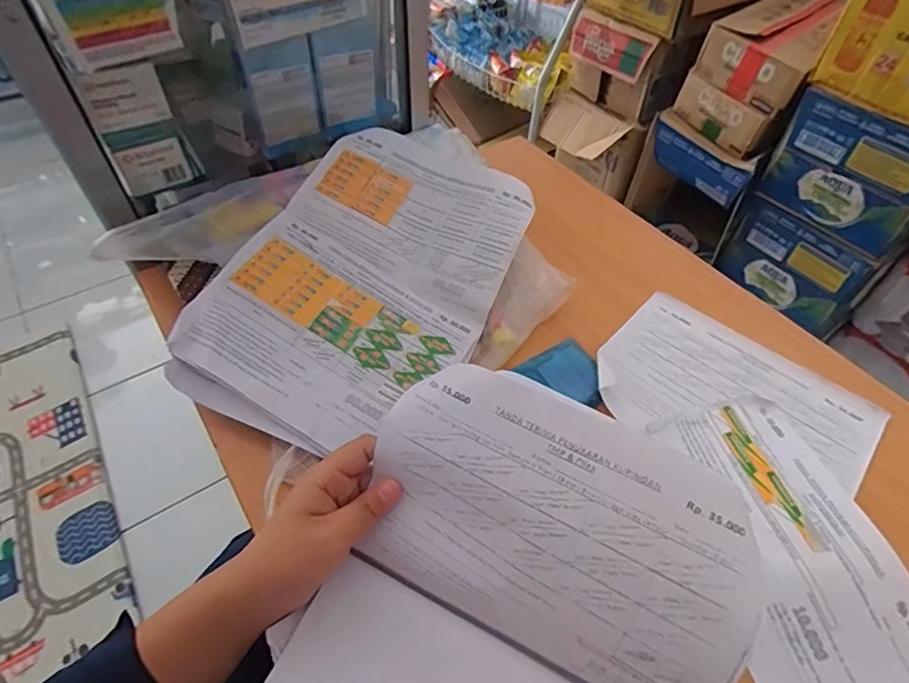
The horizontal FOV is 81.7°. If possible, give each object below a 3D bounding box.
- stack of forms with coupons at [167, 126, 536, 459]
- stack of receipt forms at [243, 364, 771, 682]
[{"bbox_3d":[-0.076,-0.063,0.474,0.215,0.031,0.323,29,63,5],"label":"stack of forms with coupons"},{"bbox_3d":[0.011,0.169,0.268,0.229,0.134,0.260,21,53,15],"label":"stack of receipt forms"}]

